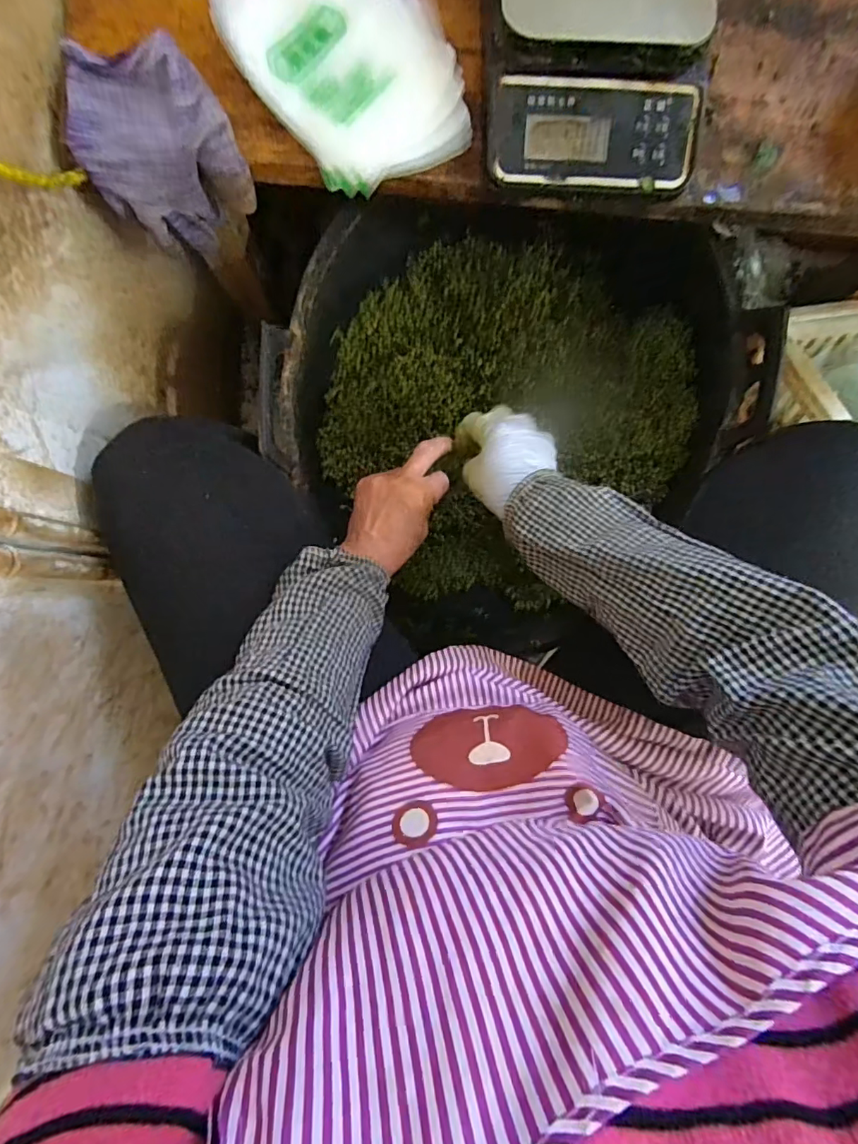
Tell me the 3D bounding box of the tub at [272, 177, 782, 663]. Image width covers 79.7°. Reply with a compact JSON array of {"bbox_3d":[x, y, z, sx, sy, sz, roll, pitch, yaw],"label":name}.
[{"bbox_3d":[0.082,-0.168,0.548,0.416,0.189,0.452,9,88,-3],"label":"tub"}]

